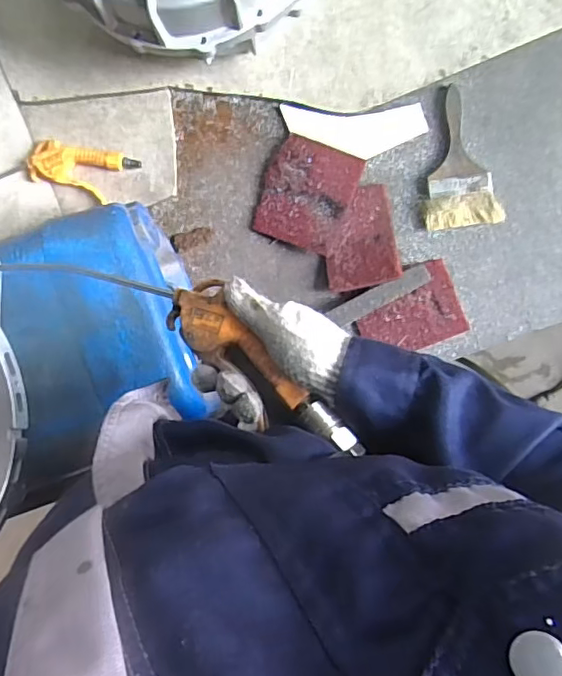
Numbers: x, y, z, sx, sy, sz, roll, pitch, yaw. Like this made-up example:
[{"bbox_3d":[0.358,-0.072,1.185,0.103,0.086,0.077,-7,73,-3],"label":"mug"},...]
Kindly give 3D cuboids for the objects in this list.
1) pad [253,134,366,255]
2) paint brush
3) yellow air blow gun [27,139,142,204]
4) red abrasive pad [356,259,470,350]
[{"bbox_3d":[0.039,-0.213,0.850,0.125,0.027,0.148,21,93,1],"label":"pad"},{"bbox_3d":[0.262,-0.265,0.843,0.109,0.024,0.201,-7,92,2],"label":"paint brush"},{"bbox_3d":[-0.294,-0.248,0.847,0.156,0.025,0.070,17,93,1],"label":"yellow air blow gun"},{"bbox_3d":[0.192,-0.037,0.859,0.151,0.020,0.112,-22,92,3],"label":"red abrasive pad"}]

